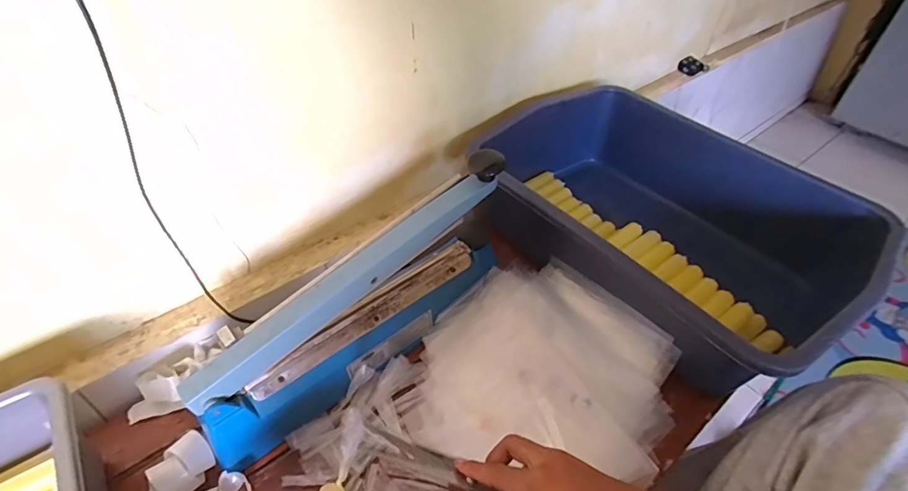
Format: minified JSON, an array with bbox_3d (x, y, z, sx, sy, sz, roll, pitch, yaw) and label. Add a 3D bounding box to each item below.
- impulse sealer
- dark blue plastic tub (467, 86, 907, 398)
[{"bbox_3d":[-0.097,0.065,0.536,0.429,0.160,0.077,-41,58,-20],"label":"impulse sealer"},{"bbox_3d":[0.286,-0.021,0.700,0.358,0.192,0.476,-28,52,-27],"label":"dark blue plastic tub"}]

